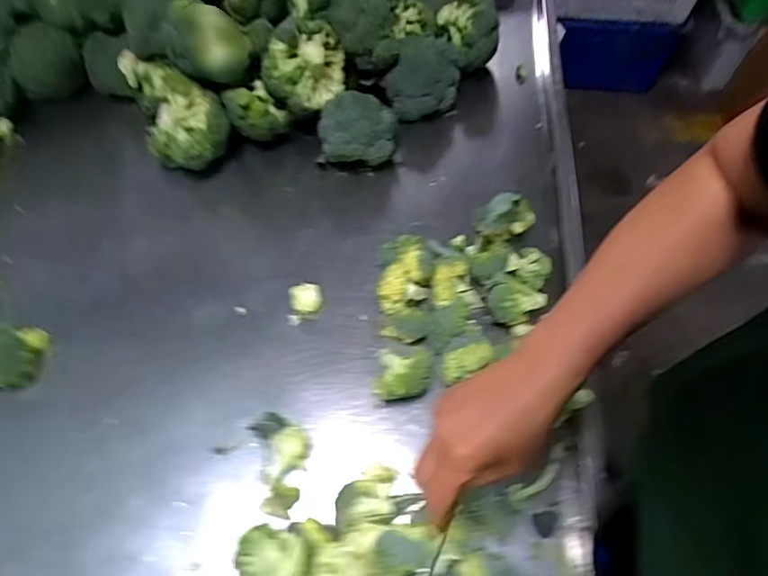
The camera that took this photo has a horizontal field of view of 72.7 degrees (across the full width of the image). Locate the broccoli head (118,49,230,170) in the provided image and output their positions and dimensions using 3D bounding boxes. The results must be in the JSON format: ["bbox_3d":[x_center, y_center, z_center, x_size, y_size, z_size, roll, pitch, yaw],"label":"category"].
[{"bbox_3d":[-0.318,-0.272,0.804,0.120,0.107,0.209,-26,63,-15],"label":"broccoli head"}]

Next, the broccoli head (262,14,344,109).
[{"bbox_3d":[-0.120,-0.338,0.793,0.124,0.089,0.093,-8,59,-5],"label":"broccoli head"}]

